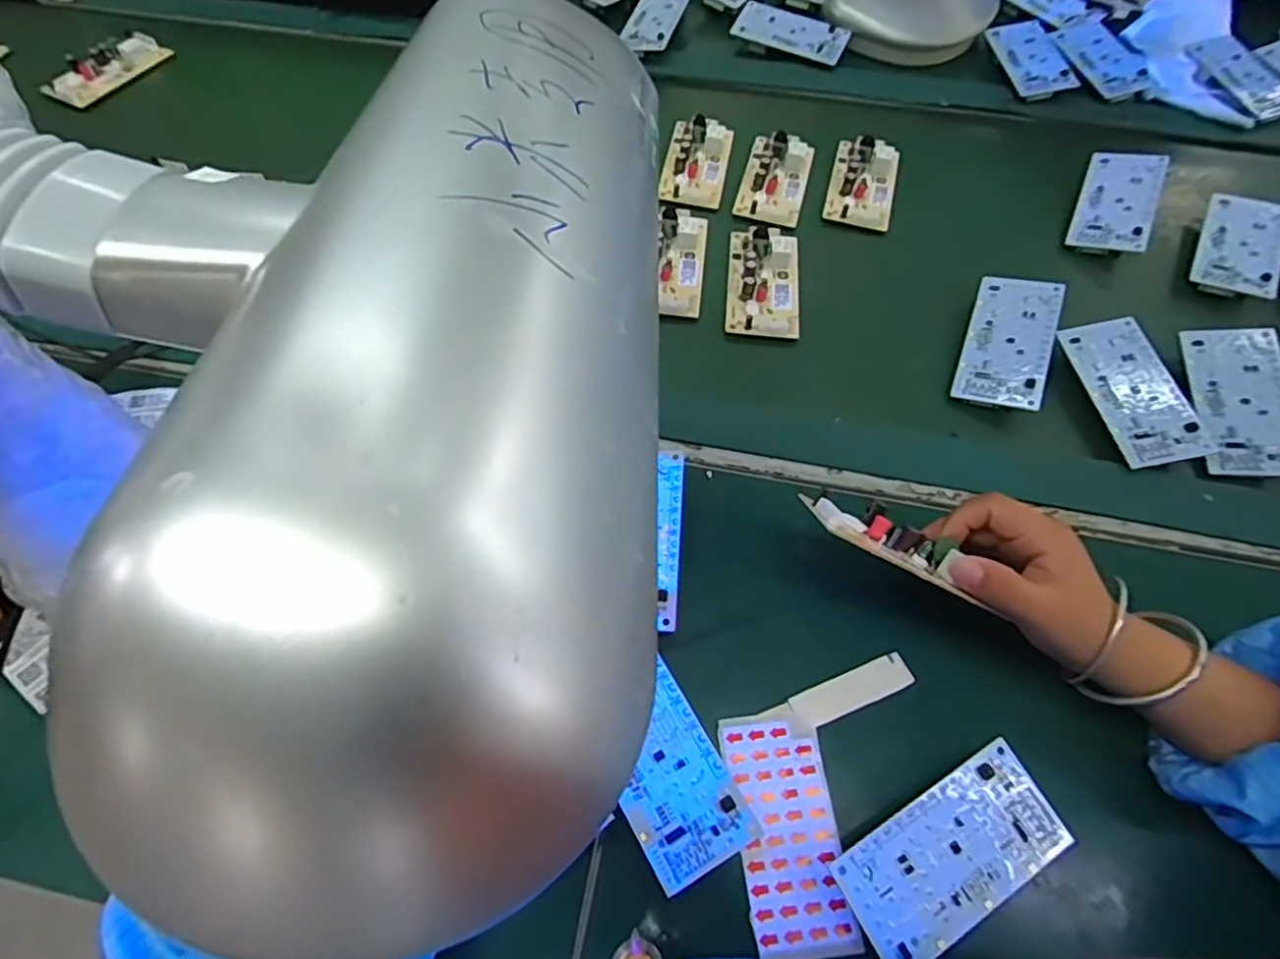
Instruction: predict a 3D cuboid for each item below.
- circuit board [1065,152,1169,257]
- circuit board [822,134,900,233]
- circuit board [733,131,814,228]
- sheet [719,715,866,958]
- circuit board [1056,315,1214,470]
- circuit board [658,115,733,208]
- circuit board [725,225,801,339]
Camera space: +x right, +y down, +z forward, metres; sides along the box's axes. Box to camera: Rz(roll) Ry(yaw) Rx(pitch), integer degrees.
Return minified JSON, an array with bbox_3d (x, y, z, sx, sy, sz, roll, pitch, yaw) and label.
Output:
[{"bbox_3d":[0.418,-0.244,0.565,0.057,0.015,0.117,20,75,23],"label":"circuit board"},{"bbox_3d":[0.201,-0.268,0.579,0.057,0.017,0.113,14,62,7],"label":"circuit board"},{"bbox_3d":[0.121,-0.269,0.576,0.056,0.017,0.113,14,62,7],"label":"circuit board"},{"bbox_3d":[0.075,0.177,0.329,0.050,0.004,0.107,-6,61,-4],"label":"sheet"},{"bbox_3d":[0.353,-0.065,0.461,0.060,0.008,0.116,-12,64,4],"label":"circuit board"},{"bbox_3d":[0.052,-0.290,0.587,0.056,0.013,0.109,9,61,4],"label":"circuit board"},{"bbox_3d":[0.100,-0.160,0.514,0.057,0.017,0.113,6,61,2],"label":"circuit board"}]

